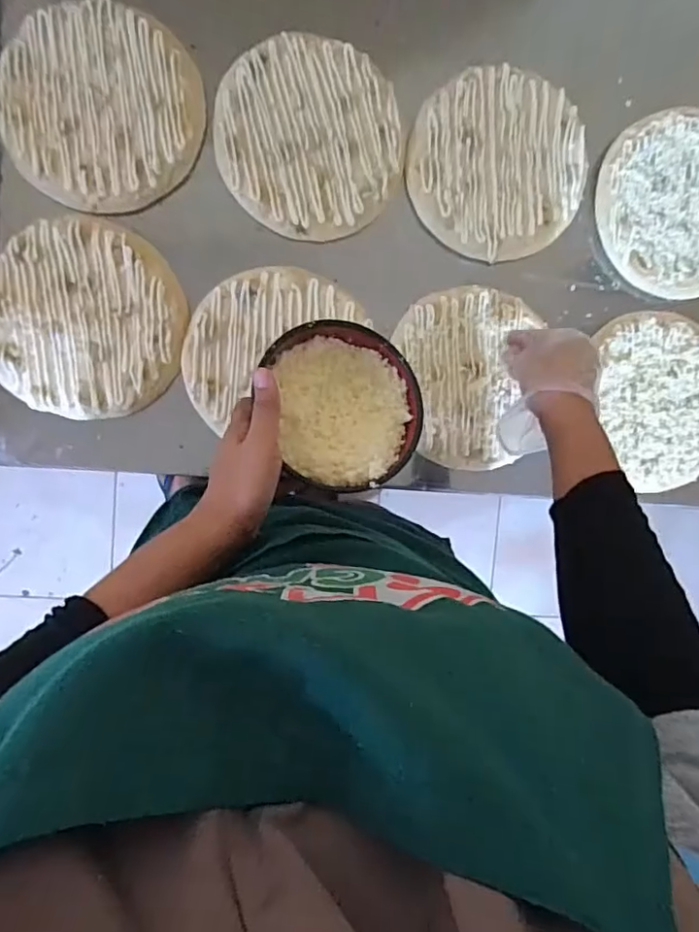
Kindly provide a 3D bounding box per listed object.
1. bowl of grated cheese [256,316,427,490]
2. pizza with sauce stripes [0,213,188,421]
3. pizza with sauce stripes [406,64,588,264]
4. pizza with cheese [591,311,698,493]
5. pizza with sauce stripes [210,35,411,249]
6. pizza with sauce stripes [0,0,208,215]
[{"bbox_3d":[-0.001,-0.055,0.495,0.119,0.057,0.137,-12,96,-5],"label":"bowl of grated cheese"},{"bbox_3d":[-0.271,-0.150,0.595,0.191,0.019,0.194,-1,95,-6],"label":"pizza with sauce stripes"},{"bbox_3d":[0.164,-0.330,0.632,0.194,0.007,0.191,-1,95,-6],"label":"pizza with sauce stripes"},{"bbox_3d":[0.372,-0.078,0.678,0.156,0.014,0.206,-17,96,-5],"label":"pizza with cheese"},{"bbox_3d":[-0.038,-0.342,0.606,0.189,0.007,0.192,-1,95,-6],"label":"pizza with sauce stripes"},{"bbox_3d":[-0.249,-0.359,0.581,0.187,0.019,0.192,-1,95,-6],"label":"pizza with sauce stripes"}]

